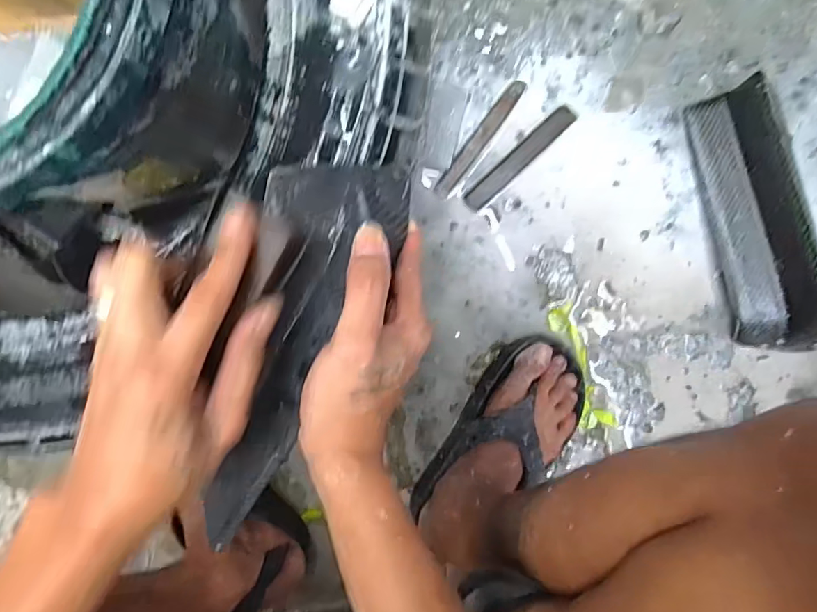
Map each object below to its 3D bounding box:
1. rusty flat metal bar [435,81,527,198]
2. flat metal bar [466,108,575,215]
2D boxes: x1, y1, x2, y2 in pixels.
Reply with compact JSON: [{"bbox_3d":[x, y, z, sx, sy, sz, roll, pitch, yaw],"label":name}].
[{"bbox_3d":[0.075,-0.175,0.536,0.017,0.006,0.138,37,97,-4],"label":"rusty flat metal bar"},{"bbox_3d":[0.116,-0.155,0.537,0.139,0.007,0.026,-42,95,6],"label":"flat metal bar"}]

